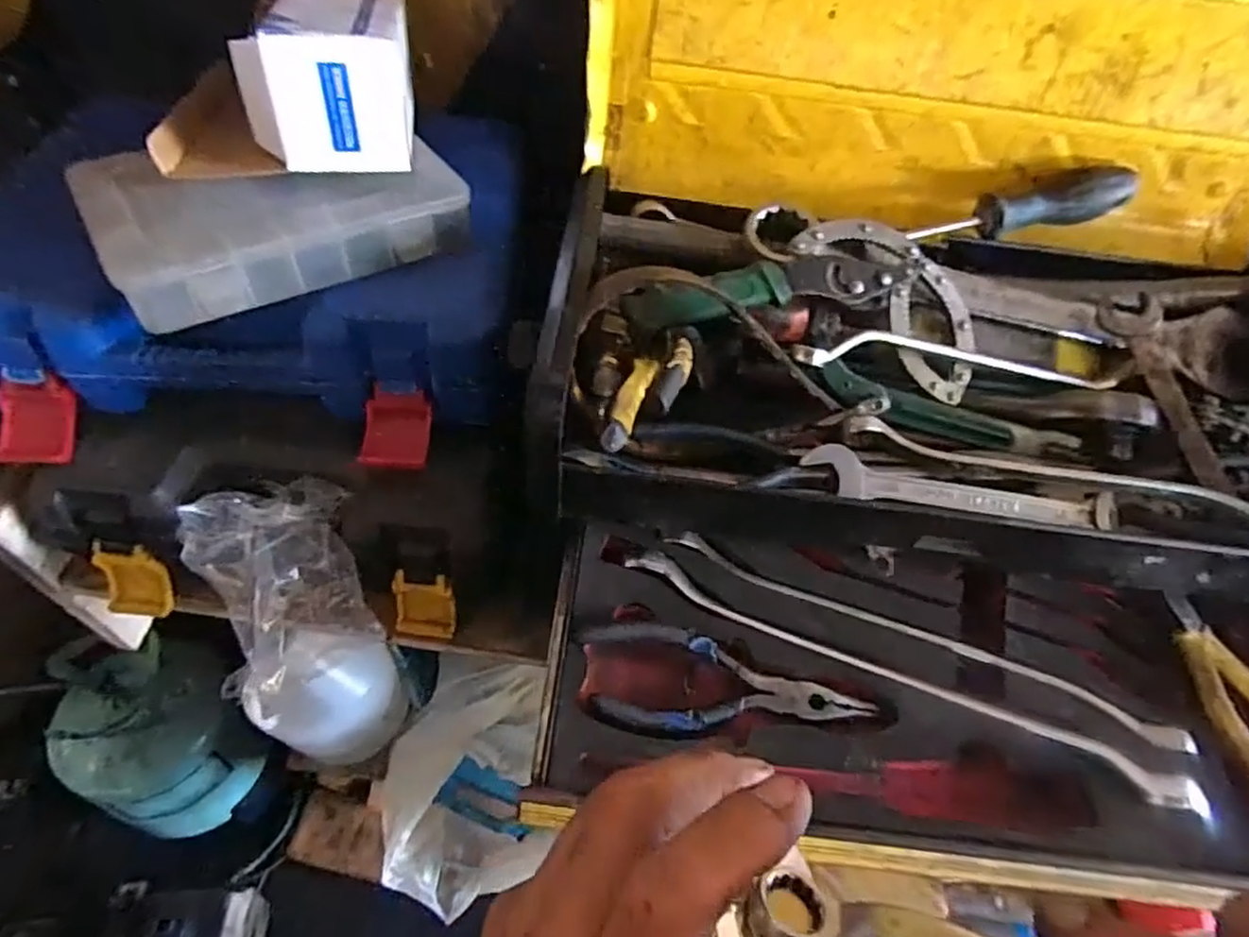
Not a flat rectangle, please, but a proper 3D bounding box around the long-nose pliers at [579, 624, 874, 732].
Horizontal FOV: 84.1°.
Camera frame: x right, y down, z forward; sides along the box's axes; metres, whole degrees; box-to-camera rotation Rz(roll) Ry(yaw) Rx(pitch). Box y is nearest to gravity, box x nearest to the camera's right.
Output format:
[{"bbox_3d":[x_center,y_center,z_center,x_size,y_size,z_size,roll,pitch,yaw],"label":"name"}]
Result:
[{"bbox_3d":[0.053,0.113,0.357,0.151,0.012,0.051,8,56,1],"label":"long-nose pliers"}]

